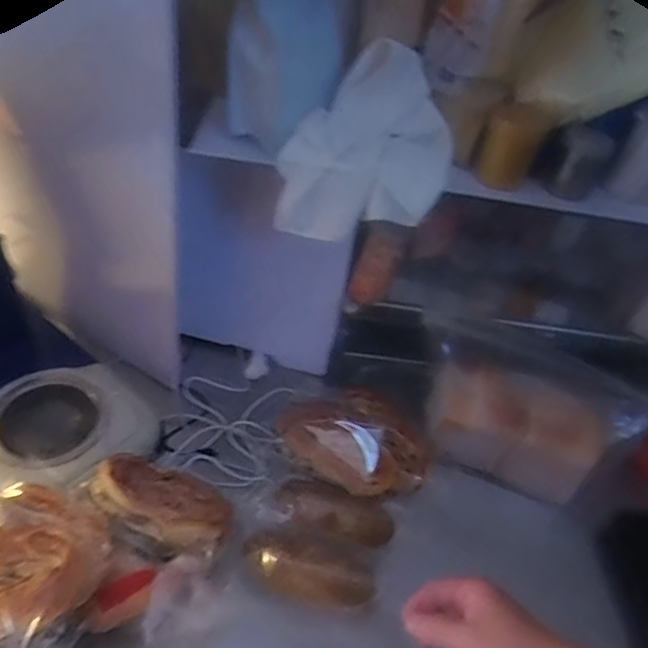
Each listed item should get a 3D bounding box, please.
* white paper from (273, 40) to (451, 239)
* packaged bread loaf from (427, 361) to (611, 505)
[{"bbox_3d":[0.055,-0.188,0.660,0.159,0.053,0.229,41,86,-12],"label":"white paper"},{"bbox_3d":[0.249,0.137,0.781,0.224,0.120,0.091,23,45,13],"label":"packaged bread loaf"}]

